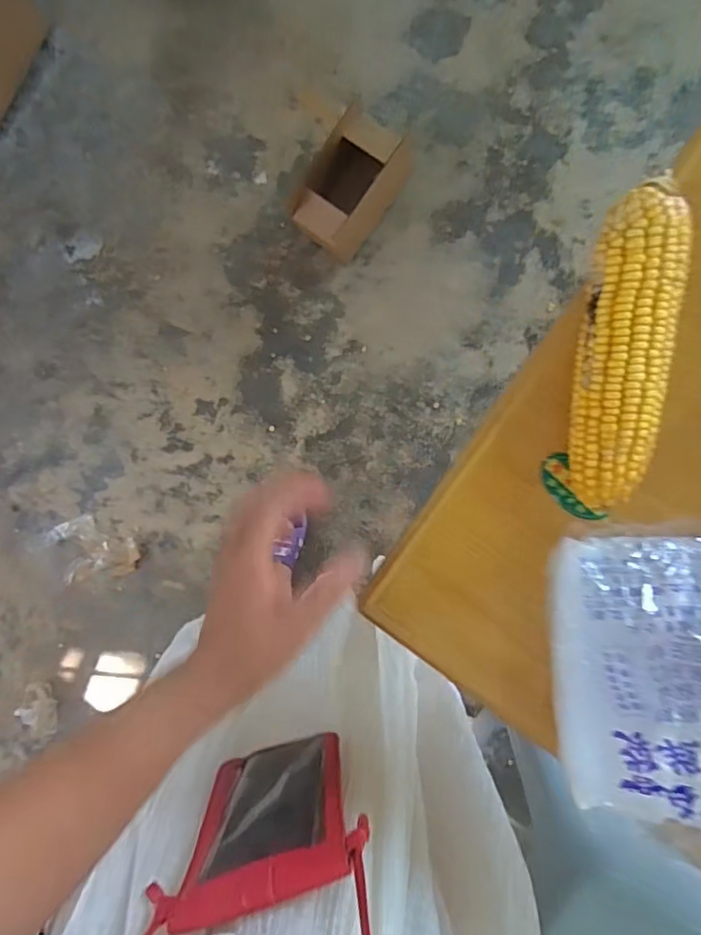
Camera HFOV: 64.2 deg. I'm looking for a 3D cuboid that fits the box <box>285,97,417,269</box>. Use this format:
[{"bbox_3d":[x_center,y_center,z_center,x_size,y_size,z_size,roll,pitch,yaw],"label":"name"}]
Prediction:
[{"bbox_3d":[0.000,-0.492,0.970,0.136,0.116,0.233,34,99,4],"label":"box"}]

